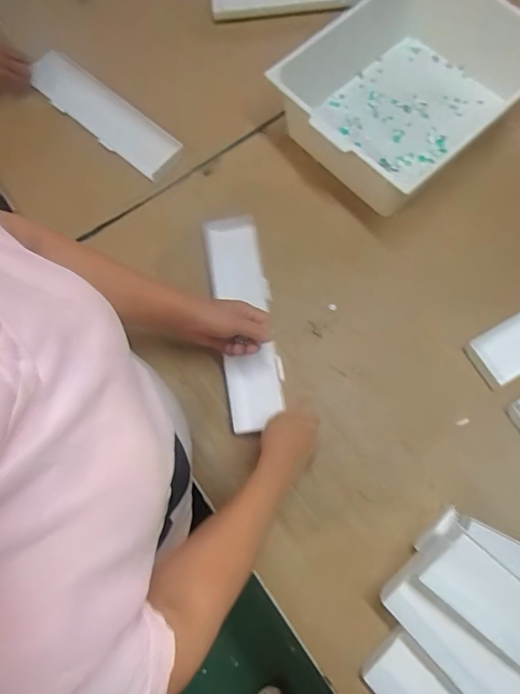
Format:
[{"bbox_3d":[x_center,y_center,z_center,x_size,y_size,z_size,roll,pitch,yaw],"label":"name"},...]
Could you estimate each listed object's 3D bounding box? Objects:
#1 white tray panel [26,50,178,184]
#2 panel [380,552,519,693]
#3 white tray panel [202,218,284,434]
[{"bbox_3d":[-0.277,-0.408,0.779,0.322,0.012,0.080,40,91,12],"label":"white tray panel"},{"bbox_3d":[0.279,0.399,0.517,0.078,0.034,0.338,-42,77,-10],"label":"panel"},{"bbox_3d":[-0.025,-0.044,0.662,0.090,0.029,0.333,-5,70,-2],"label":"white tray panel"}]

